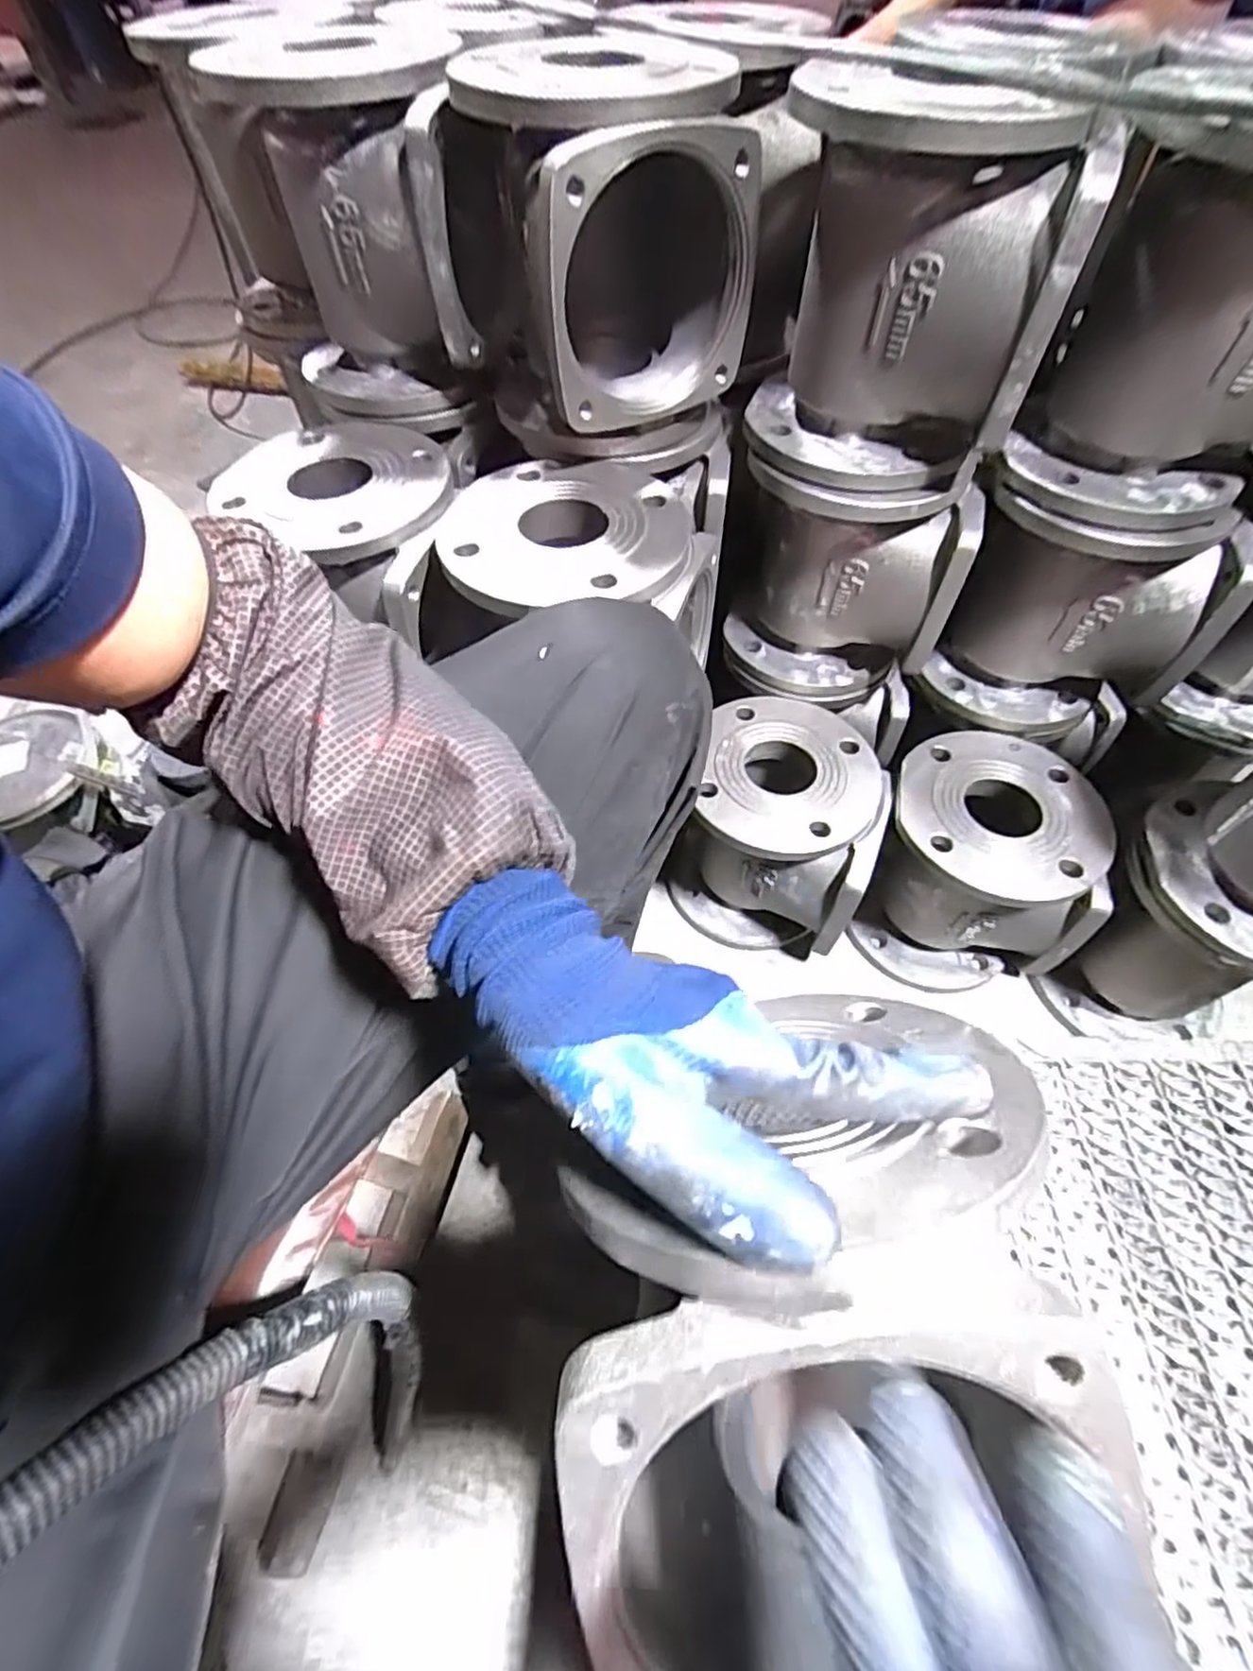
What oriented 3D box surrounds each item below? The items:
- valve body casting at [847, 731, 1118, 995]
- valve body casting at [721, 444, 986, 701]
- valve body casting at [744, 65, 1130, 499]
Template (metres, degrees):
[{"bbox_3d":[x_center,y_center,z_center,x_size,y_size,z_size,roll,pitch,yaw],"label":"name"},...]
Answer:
[{"bbox_3d":[0.331,0.020,0.653,0.176,0.162,0.166,8,56,6],"label":"valve body casting"},{"bbox_3d":[0.190,-0.265,0.630,0.168,0.198,0.197,2,56,3],"label":"valve body casting"},{"bbox_3d":[0.176,-0.354,0.452,0.162,0.195,0.157,4,56,4],"label":"valve body casting"}]

